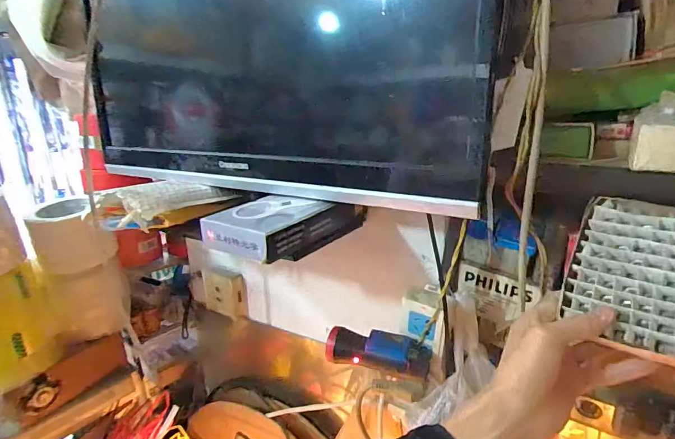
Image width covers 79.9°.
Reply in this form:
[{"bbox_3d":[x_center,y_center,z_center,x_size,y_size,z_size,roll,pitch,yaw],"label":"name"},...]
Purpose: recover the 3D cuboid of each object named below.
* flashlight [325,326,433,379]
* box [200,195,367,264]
[{"bbox_3d":[0.051,0.169,0.509,0.131,0.044,0.037,4,18,16],"label":"flashlight"},{"bbox_3d":[-0.056,0.001,0.504,0.103,0.047,0.196,11,21,34],"label":"box"}]

